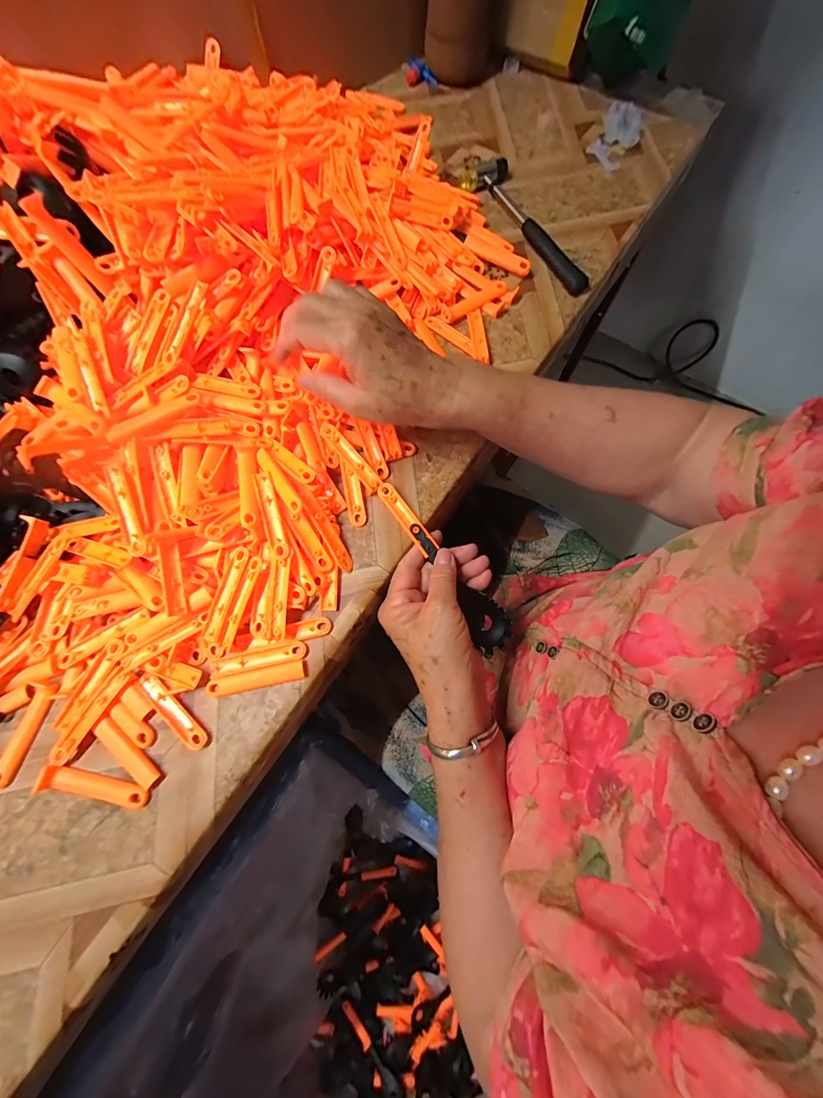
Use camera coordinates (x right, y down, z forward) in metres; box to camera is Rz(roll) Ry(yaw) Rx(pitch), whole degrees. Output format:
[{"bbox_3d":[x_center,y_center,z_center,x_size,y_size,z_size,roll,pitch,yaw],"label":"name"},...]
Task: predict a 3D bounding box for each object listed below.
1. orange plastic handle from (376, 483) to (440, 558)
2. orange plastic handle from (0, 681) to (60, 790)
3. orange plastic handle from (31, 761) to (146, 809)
[{"bbox_3d":[-0.005,-0.028,0.325,0.015,0.004,0.074,-35,81,-9],"label":"orange plastic handle"},{"bbox_3d":[-0.294,0.139,0.279,0.017,0.012,0.074,14,75,4],"label":"orange plastic handle"},{"bbox_3d":[-0.234,0.174,0.270,0.081,0.007,0.019,9,74,2],"label":"orange plastic handle"}]

